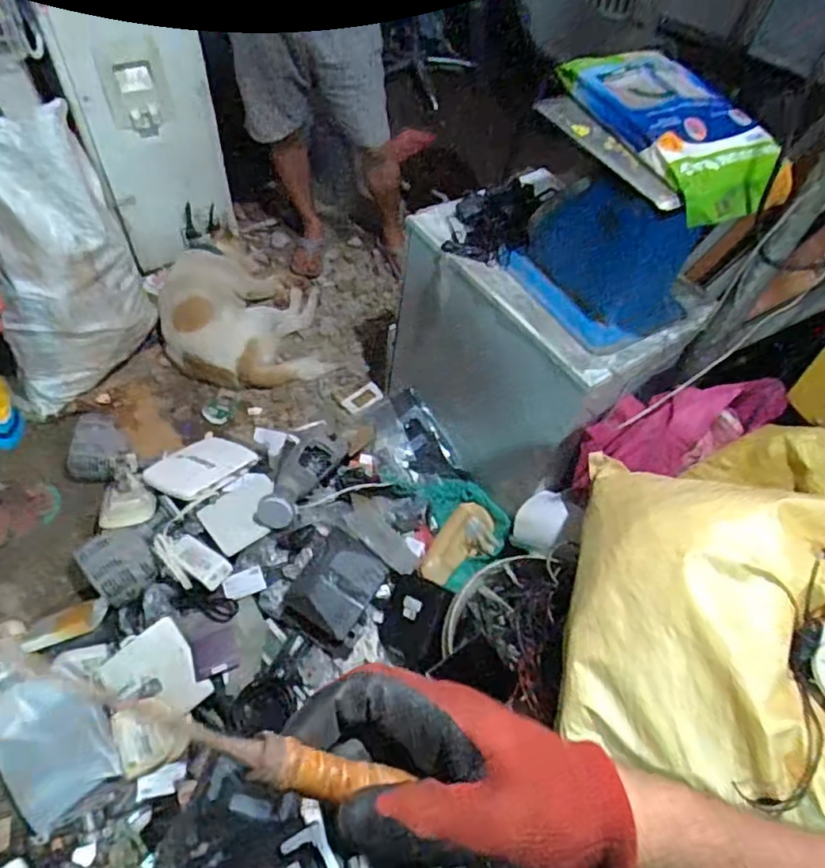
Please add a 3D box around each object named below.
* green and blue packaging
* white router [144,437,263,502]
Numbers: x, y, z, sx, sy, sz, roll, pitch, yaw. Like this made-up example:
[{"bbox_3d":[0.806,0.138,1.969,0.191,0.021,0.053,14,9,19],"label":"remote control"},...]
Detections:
[{"bbox_3d":[0.389,-0.451,0.935,0.194,0.083,0.350,-21,59,-19],"label":"green and blue packaging"},{"bbox_3d":[-0.506,0.075,1.509,0.174,0.027,0.230,25,42,28],"label":"white router"}]

